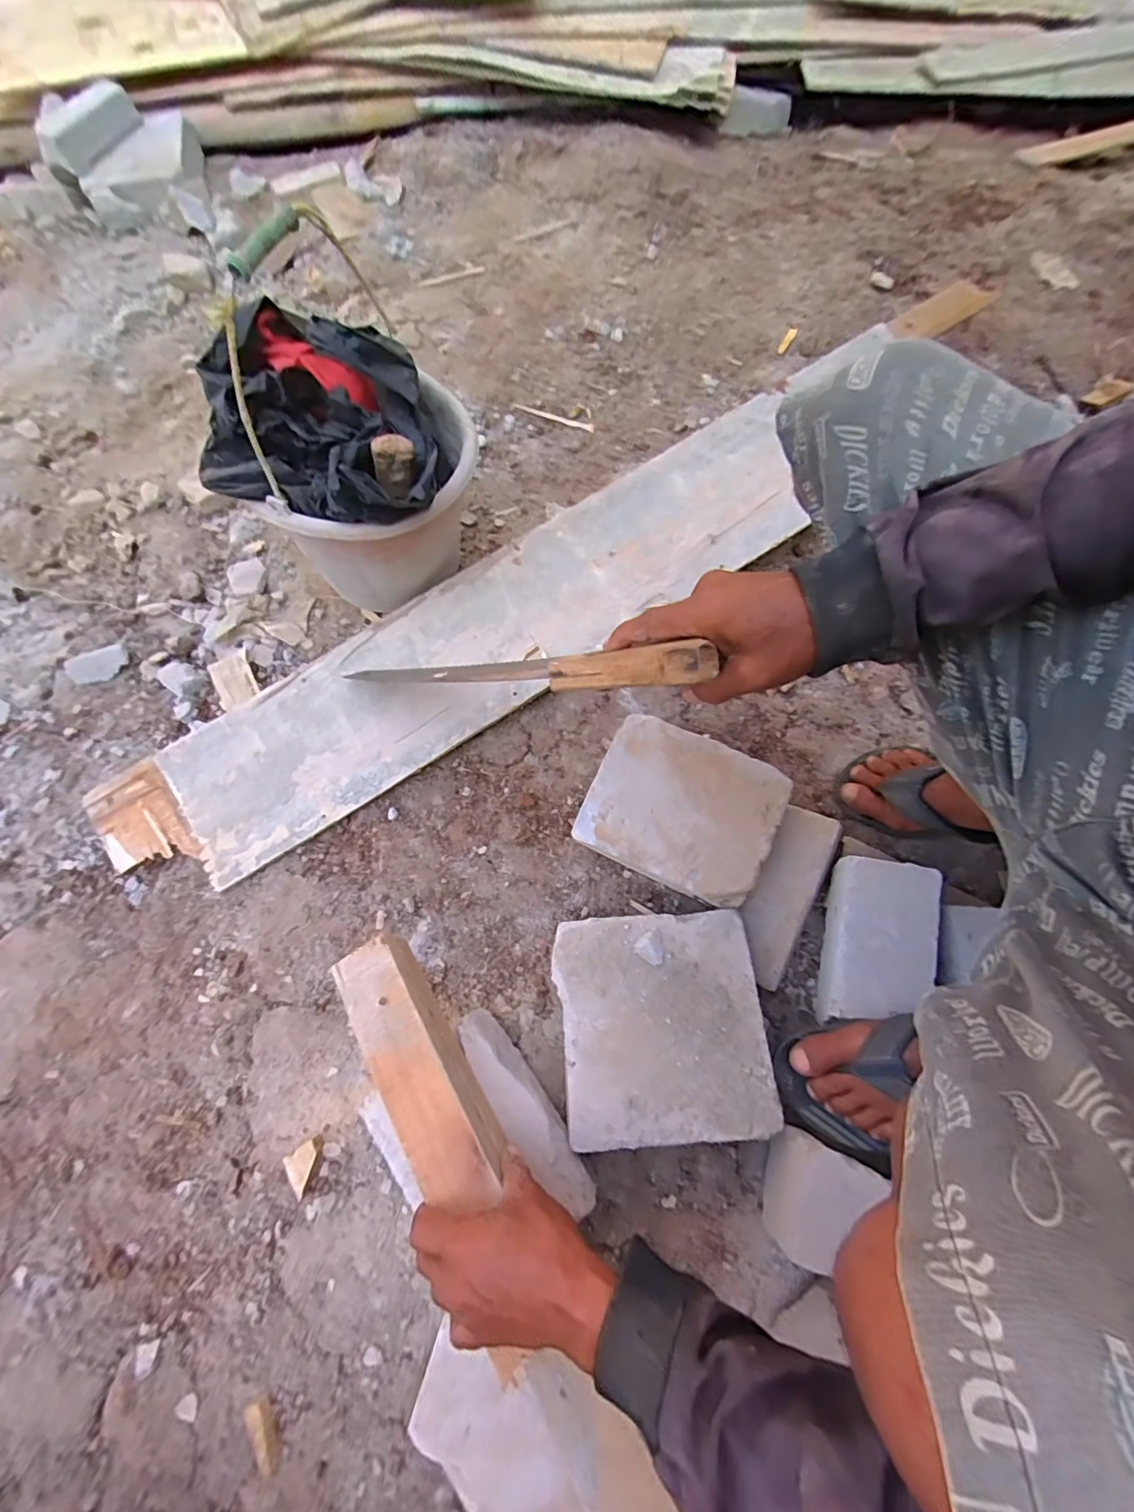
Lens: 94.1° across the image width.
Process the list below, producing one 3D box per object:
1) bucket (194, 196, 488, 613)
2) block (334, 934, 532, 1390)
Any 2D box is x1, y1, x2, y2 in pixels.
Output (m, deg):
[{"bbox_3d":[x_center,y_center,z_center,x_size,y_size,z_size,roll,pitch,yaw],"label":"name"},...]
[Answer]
[{"bbox_3d":[-0.245,-0.345,0.602,0.257,0.349,0.257,-1,70,2],"label":"bucket"},{"bbox_3d":[-0.128,0.265,0.461,0.061,0.073,0.210,-32,71,-9],"label":"block"}]

